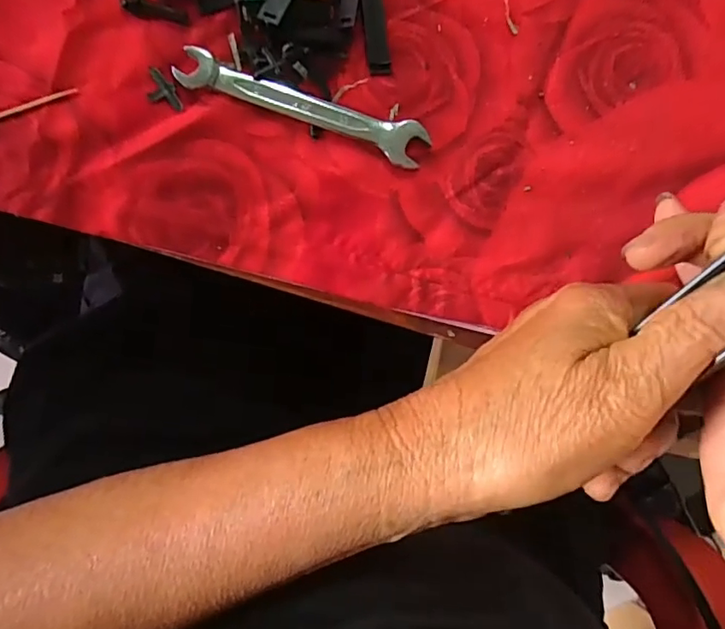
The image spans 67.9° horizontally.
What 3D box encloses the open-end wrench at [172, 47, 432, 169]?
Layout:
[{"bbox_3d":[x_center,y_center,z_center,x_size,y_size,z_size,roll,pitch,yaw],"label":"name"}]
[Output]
[{"bbox_3d":[-0.026,-0.095,0.247,0.115,0.009,0.019,16,89,-8],"label":"open-end wrench"}]

